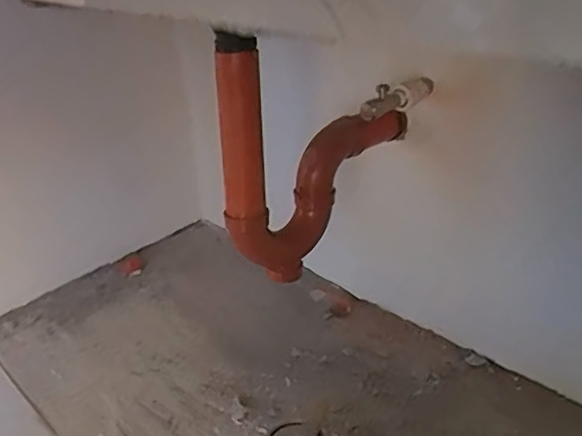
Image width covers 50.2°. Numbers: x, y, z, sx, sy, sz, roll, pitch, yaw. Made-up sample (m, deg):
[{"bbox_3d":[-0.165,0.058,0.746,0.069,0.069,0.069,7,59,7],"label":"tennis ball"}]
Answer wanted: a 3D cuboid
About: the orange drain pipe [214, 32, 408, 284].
[{"bbox_3d":[0.032,-0.103,0.912,0.322,0.336,0.069,-24,33,-35],"label":"orange drain pipe"}]

